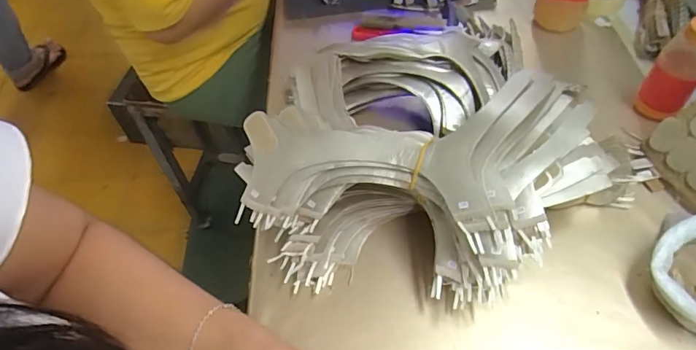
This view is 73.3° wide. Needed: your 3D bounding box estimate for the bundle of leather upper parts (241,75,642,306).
[{"bbox_3d":[0.109,0.019,0.430,0.396,0.113,0.170,-7,54,-1],"label":"bundle of leather upper parts"}]

